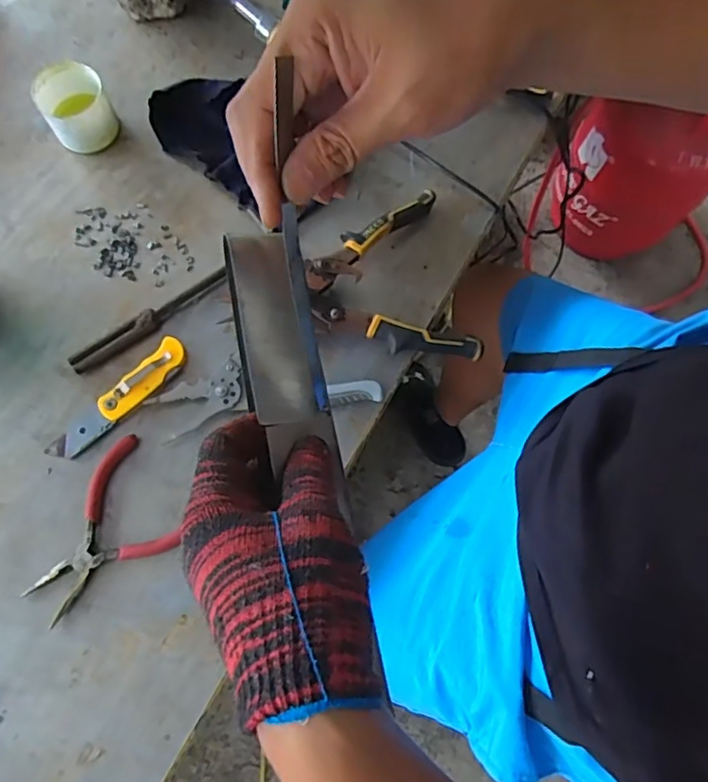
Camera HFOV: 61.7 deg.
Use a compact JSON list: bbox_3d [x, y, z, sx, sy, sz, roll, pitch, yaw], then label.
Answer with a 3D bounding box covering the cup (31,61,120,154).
[{"bbox_3d":[-0.274,-0.279,0.591,0.062,0.056,0.063,0,73,-1],"label":"cup"}]

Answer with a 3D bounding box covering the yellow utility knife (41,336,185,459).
[{"bbox_3d":[-0.206,0.009,0.525,0.029,0.011,0.143,42,77,11],"label":"yellow utility knife"}]

